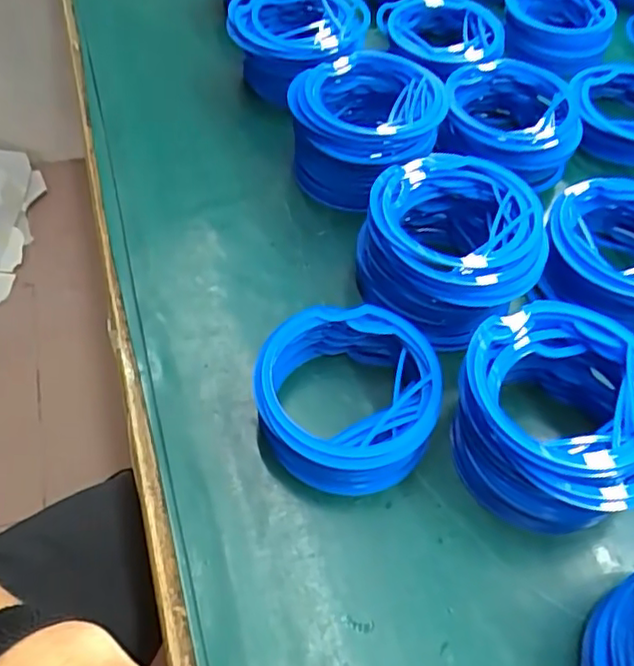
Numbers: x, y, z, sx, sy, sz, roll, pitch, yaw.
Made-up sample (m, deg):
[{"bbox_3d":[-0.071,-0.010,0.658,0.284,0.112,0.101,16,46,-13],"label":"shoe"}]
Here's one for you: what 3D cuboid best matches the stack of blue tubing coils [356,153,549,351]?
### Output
[{"bbox_3d":[0.080,-0.050,0.395,0.107,0.059,0.120,5,54,1],"label":"stack of blue tubing coils"}]

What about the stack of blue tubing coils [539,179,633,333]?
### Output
[{"bbox_3d":[0.199,-0.053,0.414,0.101,0.048,0.097,22,56,13],"label":"stack of blue tubing coils"}]

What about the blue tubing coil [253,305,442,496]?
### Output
[{"bbox_3d":[0.016,0.035,0.348,0.096,0.037,0.093,1,54,-2],"label":"blue tubing coil"}]

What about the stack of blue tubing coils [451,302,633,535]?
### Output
[{"bbox_3d":[0.125,0.047,0.337,0.106,0.061,0.111,-23,58,-19],"label":"stack of blue tubing coils"}]

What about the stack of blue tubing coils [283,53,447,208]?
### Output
[{"bbox_3d":[0.033,-0.147,0.465,0.108,0.064,0.101,5,54,1],"label":"stack of blue tubing coils"}]

